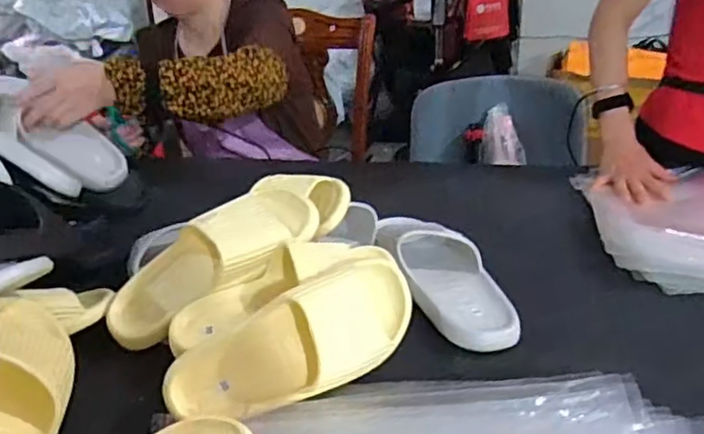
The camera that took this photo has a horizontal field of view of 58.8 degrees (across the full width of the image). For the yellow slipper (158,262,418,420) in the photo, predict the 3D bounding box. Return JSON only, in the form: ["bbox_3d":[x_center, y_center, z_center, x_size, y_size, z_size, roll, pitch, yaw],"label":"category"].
[{"bbox_3d":[-0.051,0.118,0.587,0.251,0.104,0.059,-24,-9,-12],"label":"yellow slipper"}]

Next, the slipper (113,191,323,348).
[{"bbox_3d":[-0.157,0.044,0.685,0.250,0.073,0.092,-34,32,-3],"label":"slipper"}]

